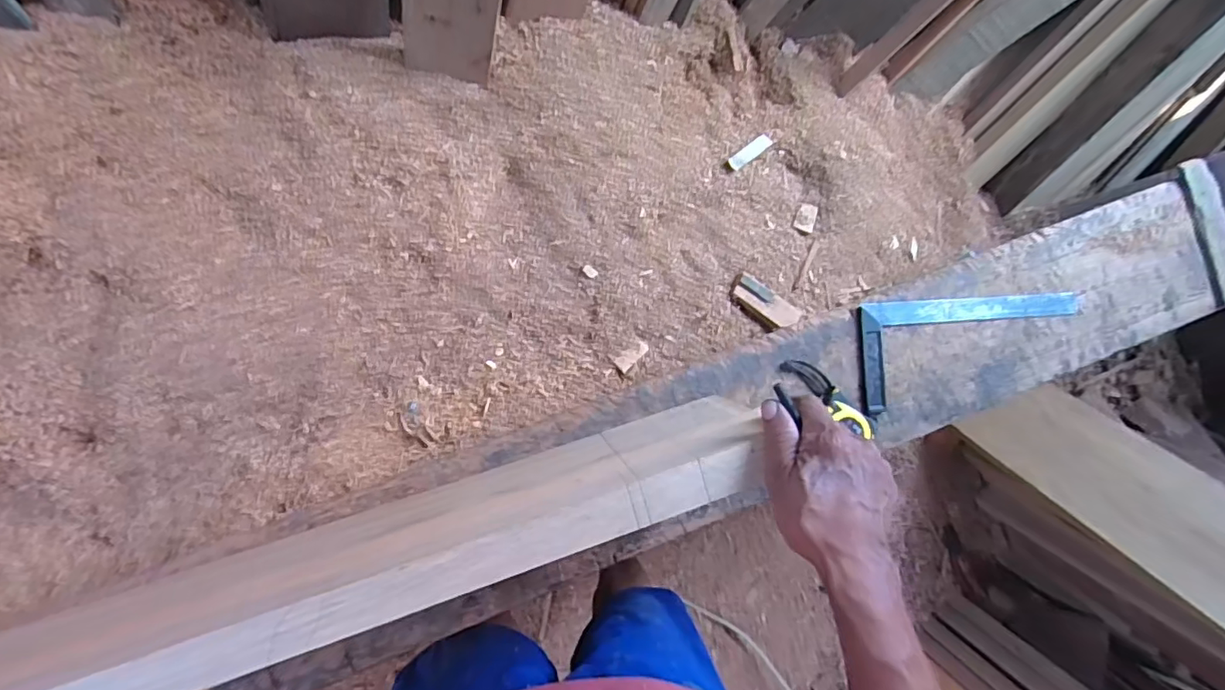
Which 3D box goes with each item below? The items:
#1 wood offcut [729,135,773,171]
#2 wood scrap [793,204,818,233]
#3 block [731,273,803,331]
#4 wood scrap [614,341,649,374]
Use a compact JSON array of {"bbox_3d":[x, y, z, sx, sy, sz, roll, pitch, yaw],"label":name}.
[{"bbox_3d":[0.219,-0.307,0.908,0.102,0.006,0.023,-40,97,-26],"label":"wood offcut"},{"bbox_3d":[0.330,-0.218,0.979,0.038,0.013,0.050,15,89,-8],"label":"wood scrap"},{"bbox_3d":[0.231,-0.061,0.868,0.114,0.021,0.053,34,86,-8],"label":"block"},{"bbox_3d":[0.029,0.015,0.801,0.051,0.007,0.025,-36,96,-6],"label":"wood scrap"}]

